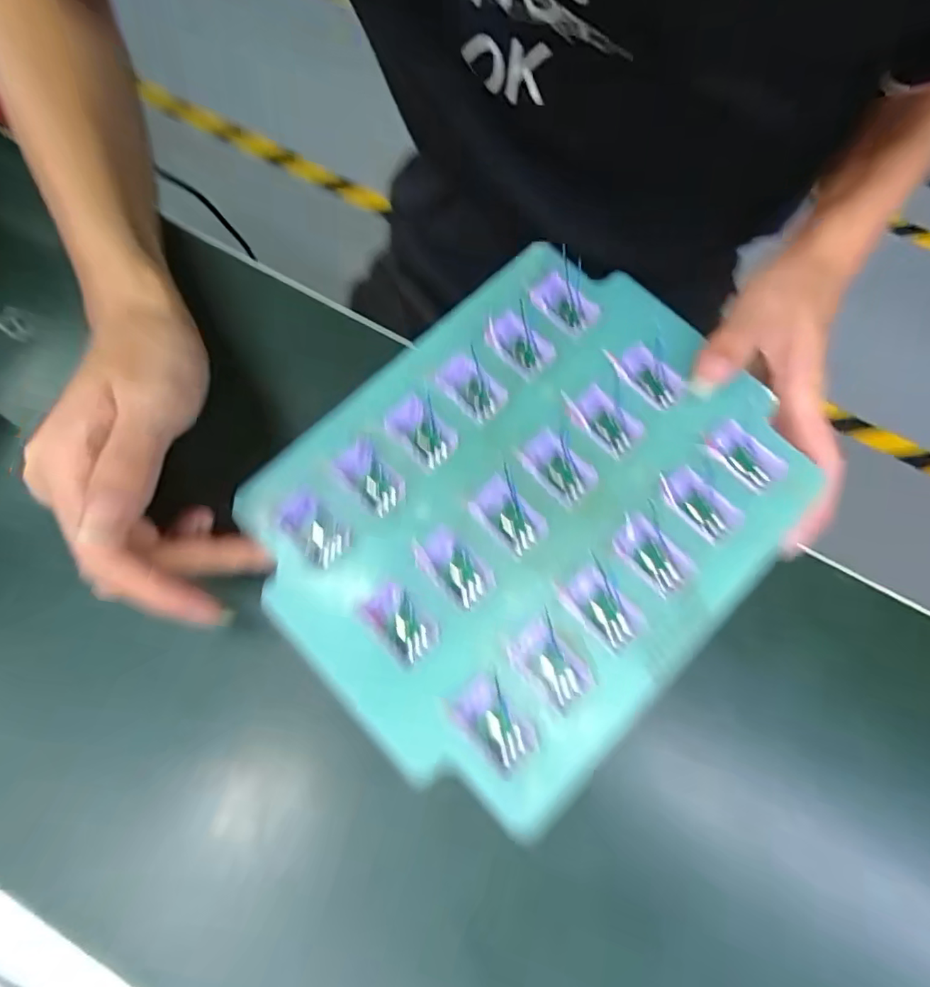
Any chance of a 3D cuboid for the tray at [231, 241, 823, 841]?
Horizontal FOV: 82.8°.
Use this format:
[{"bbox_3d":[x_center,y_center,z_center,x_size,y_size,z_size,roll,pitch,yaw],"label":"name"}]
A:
[{"bbox_3d":[0.027,0.003,0.234,0.219,0.013,0.179,-43,79,-12],"label":"tray"}]

